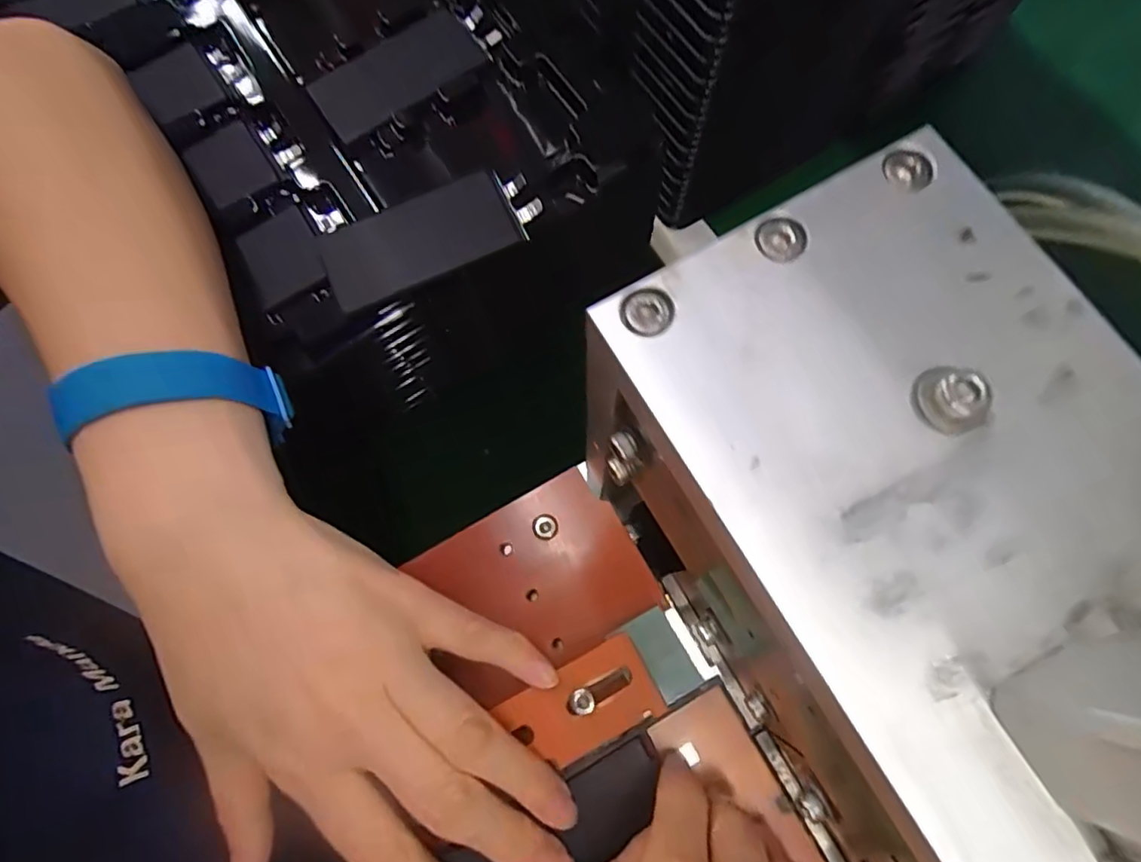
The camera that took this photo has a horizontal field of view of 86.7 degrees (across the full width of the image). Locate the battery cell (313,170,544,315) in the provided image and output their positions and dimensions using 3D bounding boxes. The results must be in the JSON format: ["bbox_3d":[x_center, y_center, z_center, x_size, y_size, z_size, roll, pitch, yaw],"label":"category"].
[{"bbox_3d":[-0.062,-0.085,0.268,0.094,0.013,0.040,-21,75,-4],"label":"battery cell"}]

